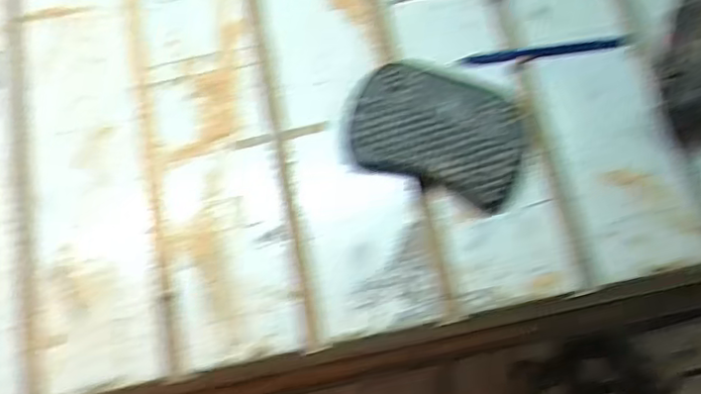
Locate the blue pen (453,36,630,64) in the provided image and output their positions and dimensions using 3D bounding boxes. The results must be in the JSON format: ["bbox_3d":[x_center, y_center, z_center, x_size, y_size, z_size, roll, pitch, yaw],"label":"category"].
[{"bbox_3d":[0.163,-0.121,0.560,0.142,0.011,0.007,-6,73,0],"label":"blue pen"}]

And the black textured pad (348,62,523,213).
[{"bbox_3d":[0.069,-0.051,0.528,0.132,0.018,0.086,19,74,8],"label":"black textured pad"}]

